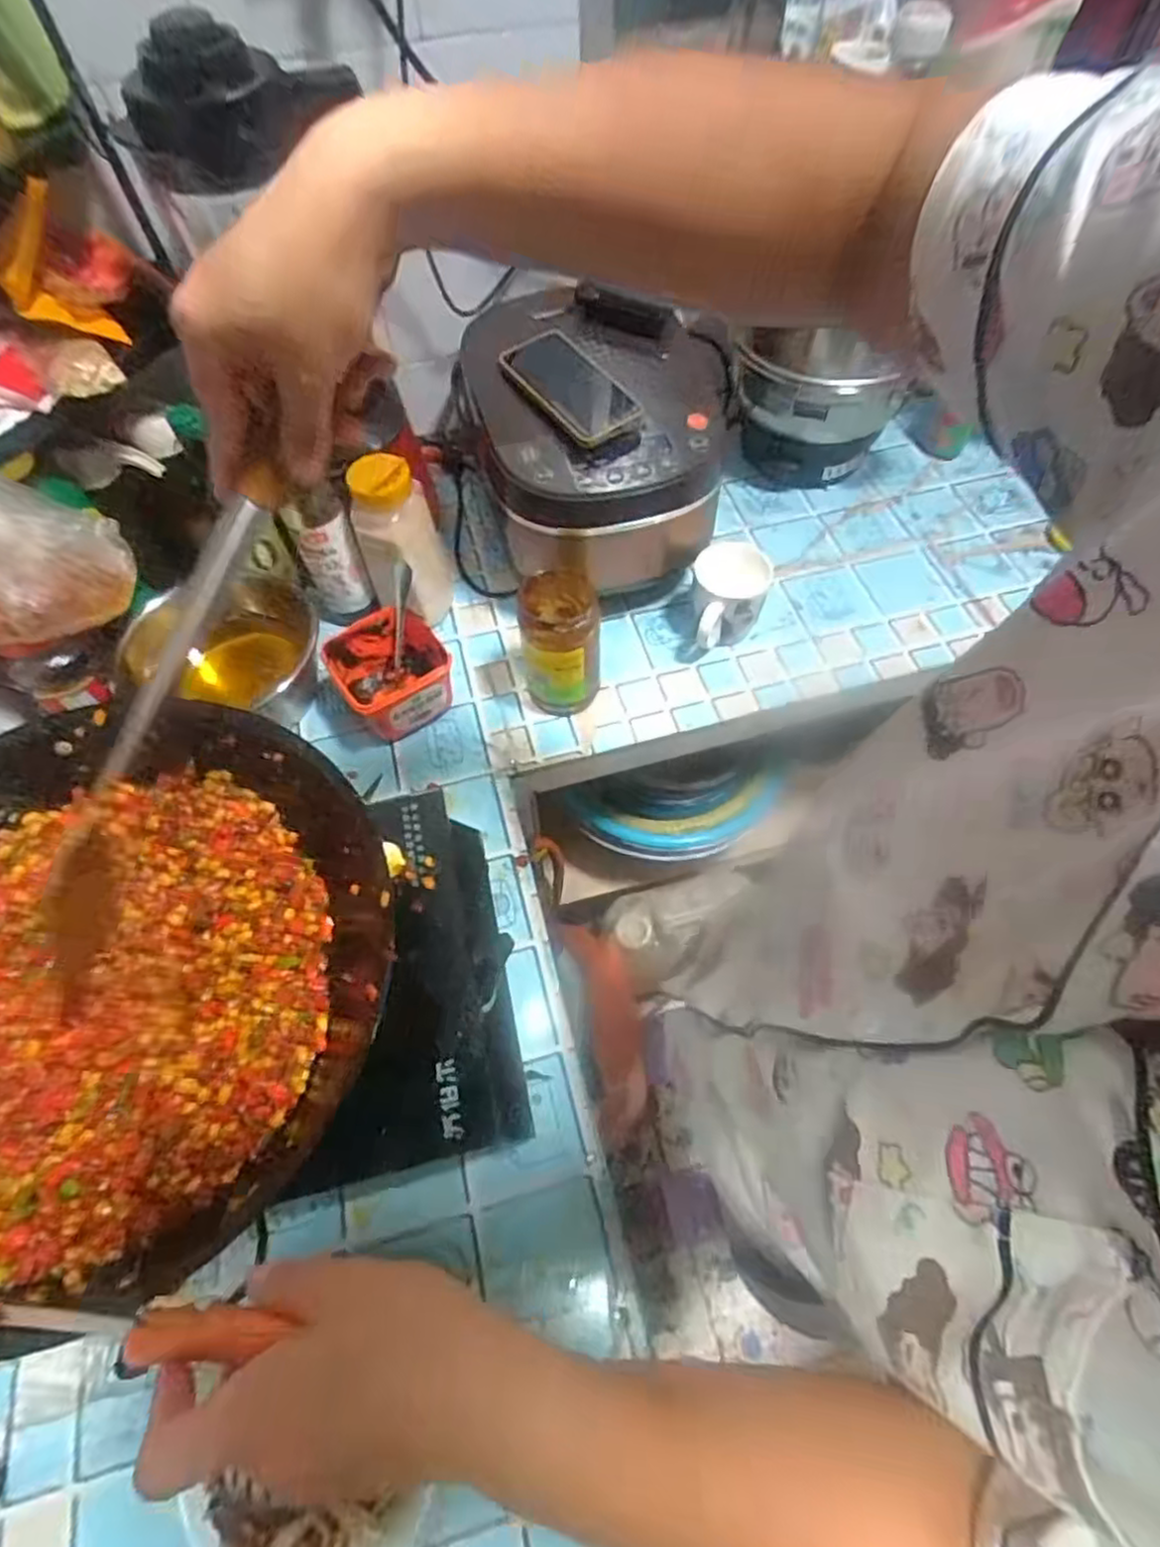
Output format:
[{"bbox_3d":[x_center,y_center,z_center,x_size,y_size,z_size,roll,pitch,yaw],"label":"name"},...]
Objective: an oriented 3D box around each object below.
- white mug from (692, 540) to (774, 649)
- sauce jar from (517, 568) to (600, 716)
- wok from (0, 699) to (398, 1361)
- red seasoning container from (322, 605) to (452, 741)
[{"bbox_3d":[0.170,-0.200,0.818,0.083,0.084,0.118,9,62,6],"label":"white mug"},{"bbox_3d":[-0.020,-0.139,0.757,0.079,0.139,0.094,0,61,0],"label":"sauce jar"},{"bbox_3d":[-0.329,0.146,0.487,0.350,0.122,0.374,0,61,0],"label":"wok"},{"bbox_3d":[-0.200,-0.105,0.771,0.108,0.090,0.105,-28,65,-14],"label":"red seasoning container"}]

